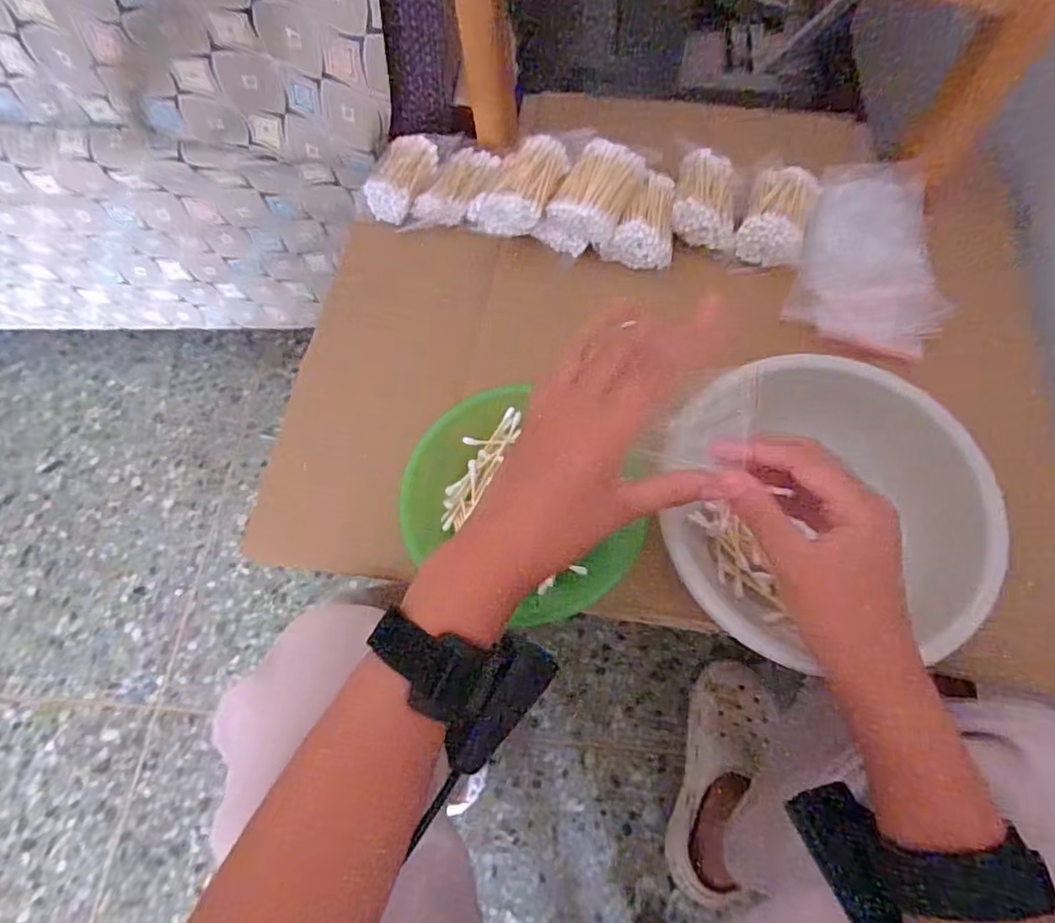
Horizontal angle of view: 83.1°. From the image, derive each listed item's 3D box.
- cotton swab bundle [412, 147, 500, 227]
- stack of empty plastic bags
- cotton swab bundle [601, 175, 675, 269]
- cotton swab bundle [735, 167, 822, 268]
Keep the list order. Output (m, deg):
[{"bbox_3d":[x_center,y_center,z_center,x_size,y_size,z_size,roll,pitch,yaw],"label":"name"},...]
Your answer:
[{"bbox_3d":[-0.063,-0.250,0.535,0.045,0.028,0.079,29,72,14],"label":"cotton swab bundle"},{"bbox_3d":[0.285,-0.176,0.490,0.110,0.028,0.187,17,69,10],"label":"stack of empty plastic bags"},{"bbox_3d":[0.098,-0.201,0.499,0.056,0.035,0.077,15,69,9],"label":"cotton swab bundle"},{"bbox_3d":[0.206,-0.202,0.491,0.053,0.039,0.080,22,70,12],"label":"cotton swab bundle"}]

